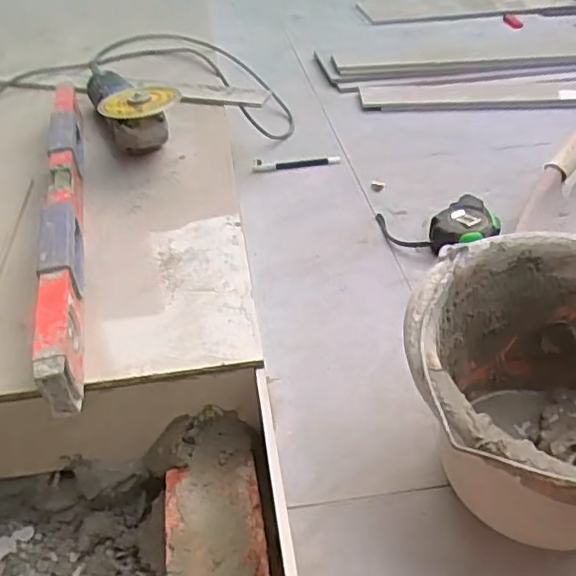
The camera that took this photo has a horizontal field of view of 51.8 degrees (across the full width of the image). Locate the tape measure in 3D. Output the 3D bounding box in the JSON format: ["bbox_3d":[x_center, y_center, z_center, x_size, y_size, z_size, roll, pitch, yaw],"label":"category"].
[{"bbox_3d":[0.228,-0.081,0.777,0.087,0.044,0.097,0,39,4],"label":"tape measure"}]

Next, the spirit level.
[{"bbox_3d":[-0.244,-0.099,0.648,0.032,0.055,0.572,-10,42,-10],"label":"spirit level"}]

